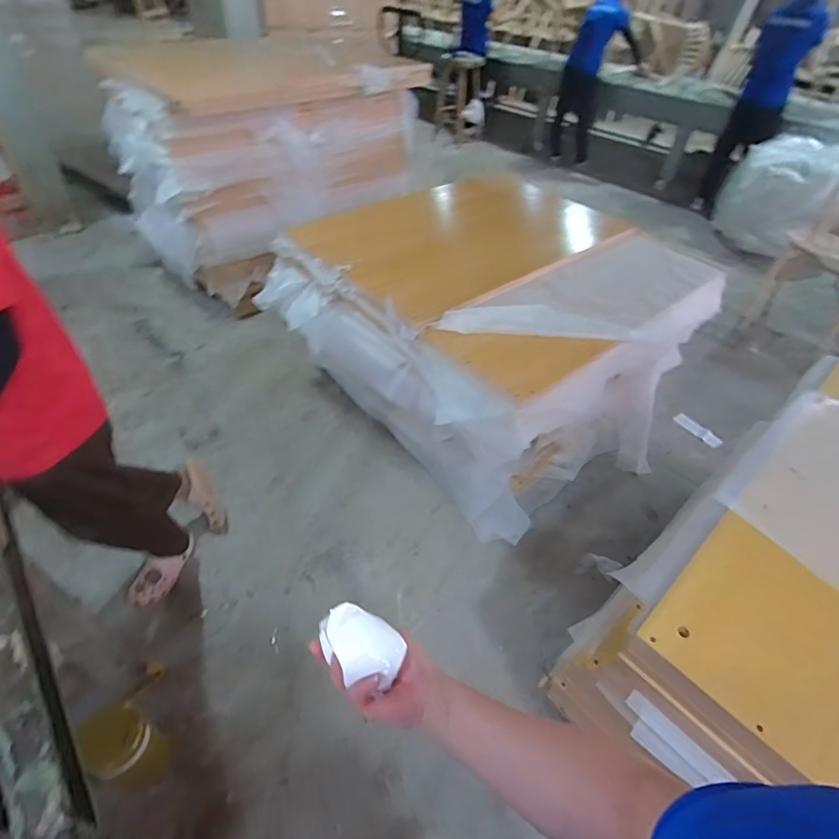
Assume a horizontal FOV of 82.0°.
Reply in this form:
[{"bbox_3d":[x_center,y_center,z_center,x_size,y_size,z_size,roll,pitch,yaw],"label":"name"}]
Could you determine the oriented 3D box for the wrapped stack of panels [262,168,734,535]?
[{"bbox_3d":[0.231,-0.300,1.886,1.043,0.738,1.293,-32,54,-31],"label":"wrapped stack of panels"}]

